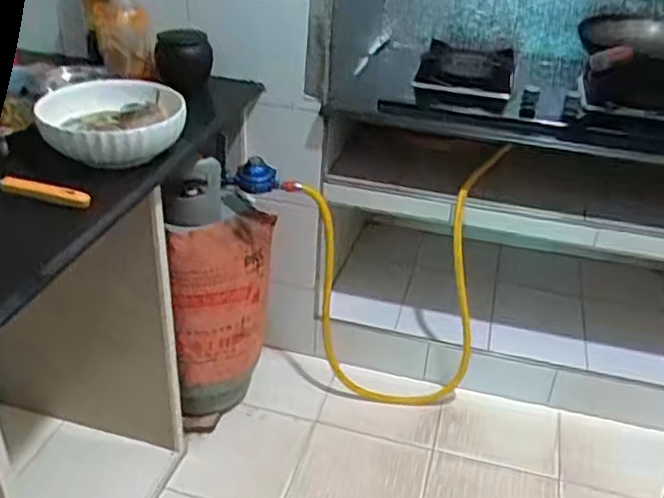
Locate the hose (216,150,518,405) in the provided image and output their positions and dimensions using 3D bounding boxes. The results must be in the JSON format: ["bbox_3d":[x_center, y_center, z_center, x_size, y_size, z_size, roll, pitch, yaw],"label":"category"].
[{"bbox_3d":[0.069,0.067,1.677,0.560,0.634,0.198,7,33,7],"label":"hose"}]

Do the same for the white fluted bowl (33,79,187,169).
[{"bbox_3d":[-0.375,-0.211,1.205,0.229,0.075,0.232,1,33,-1],"label":"white fluted bowl"}]

